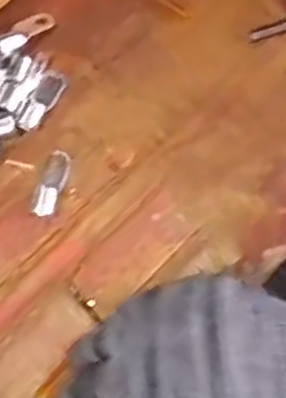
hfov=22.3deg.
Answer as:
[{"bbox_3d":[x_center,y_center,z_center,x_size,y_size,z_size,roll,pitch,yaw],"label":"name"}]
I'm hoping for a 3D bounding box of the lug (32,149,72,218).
[{"bbox_3d":[-0.041,-0.007,0.327,0.012,0.007,0.031,12,77,6],"label":"lug"}]

